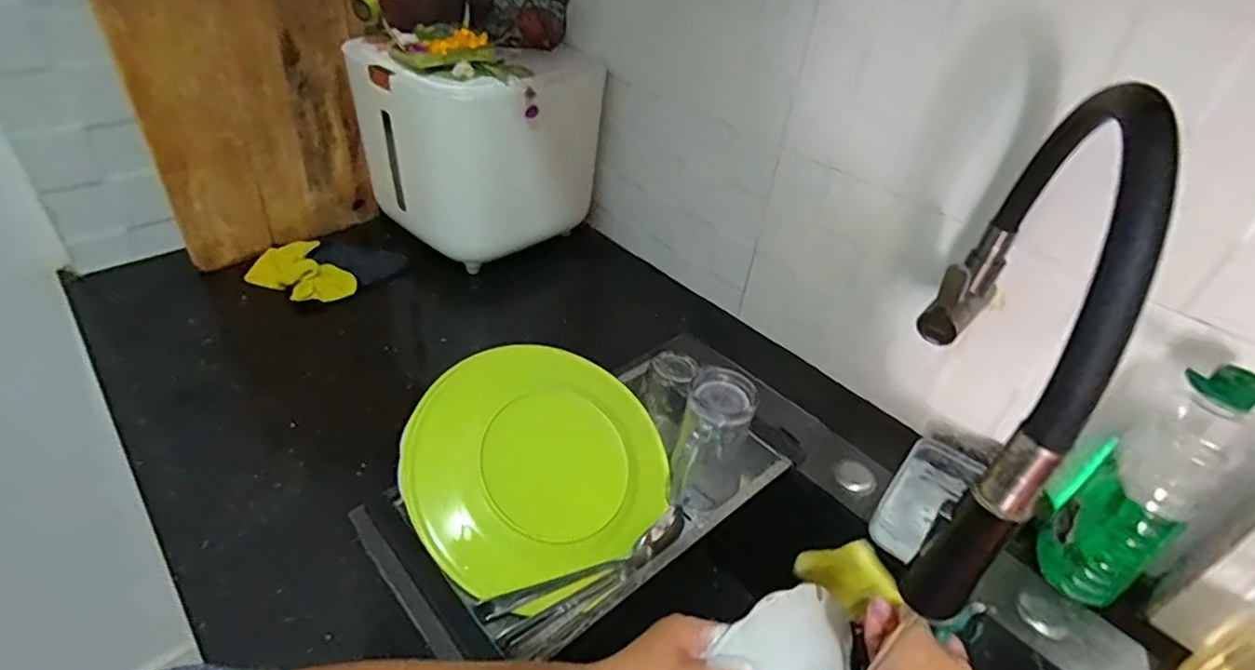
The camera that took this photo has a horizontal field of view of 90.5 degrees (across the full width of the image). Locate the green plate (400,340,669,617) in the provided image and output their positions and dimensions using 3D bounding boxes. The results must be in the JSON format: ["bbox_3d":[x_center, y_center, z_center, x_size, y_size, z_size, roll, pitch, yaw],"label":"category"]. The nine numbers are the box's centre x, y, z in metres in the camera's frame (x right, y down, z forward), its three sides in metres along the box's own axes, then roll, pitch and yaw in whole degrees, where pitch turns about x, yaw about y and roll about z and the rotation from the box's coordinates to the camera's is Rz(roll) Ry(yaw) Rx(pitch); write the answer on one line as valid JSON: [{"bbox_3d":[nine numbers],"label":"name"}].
[{"bbox_3d":[-0.083,0.115,0.562,0.218,0.029,0.220,7,65,-15],"label":"green plate"}]

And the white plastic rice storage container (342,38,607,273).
[{"bbox_3d":[-0.202,-0.253,0.826,0.259,0.223,0.221,27,43,24],"label":"white plastic rice storage container"}]

